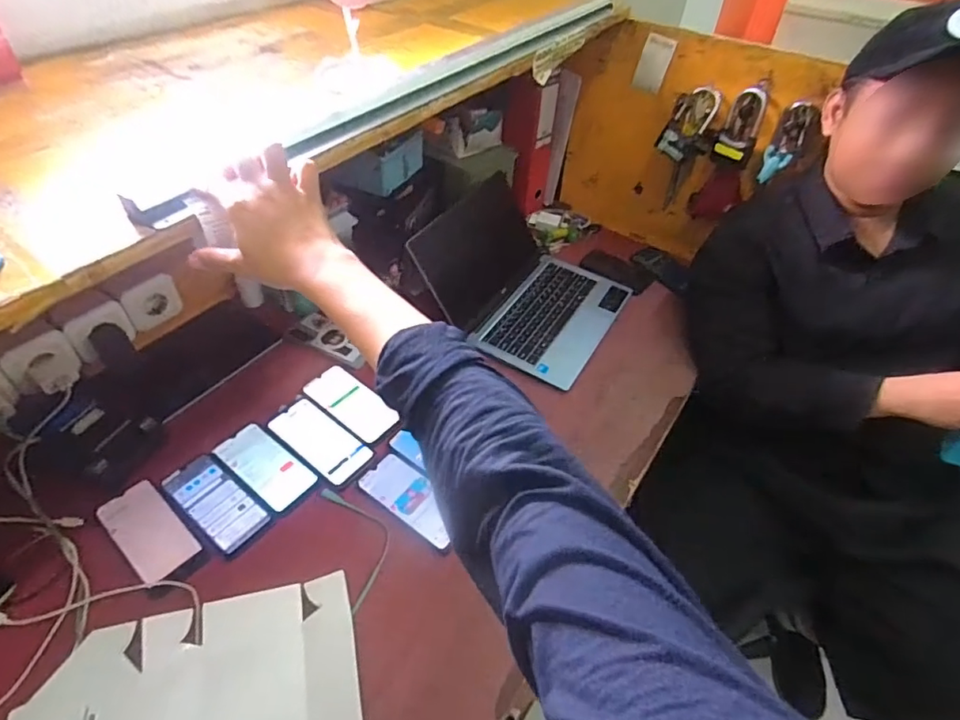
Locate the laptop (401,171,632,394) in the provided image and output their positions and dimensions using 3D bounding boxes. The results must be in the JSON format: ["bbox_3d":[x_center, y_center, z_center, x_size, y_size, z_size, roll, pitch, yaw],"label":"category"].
[{"bbox_3d":[0.101,-0.164,0.994,0.328,0.173,0.322,27,50,21],"label":"laptop"}]

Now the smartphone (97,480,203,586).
[{"bbox_3d":[-0.430,0.220,0.696,0.144,0.009,0.067,34,53,26],"label":"smartphone"}]

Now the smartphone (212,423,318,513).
[{"bbox_3d":[-0.310,0.152,0.772,0.154,0.004,0.073,31,52,24],"label":"smartphone"}]

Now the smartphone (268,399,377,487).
[{"bbox_3d":[-0.239,0.119,0.806,0.169,0.005,0.079,33,53,25],"label":"smartphone"}]

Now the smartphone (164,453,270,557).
[{"bbox_3d":[-0.358,0.192,0.730,0.165,0.006,0.075,33,53,25],"label":"smartphone"}]

